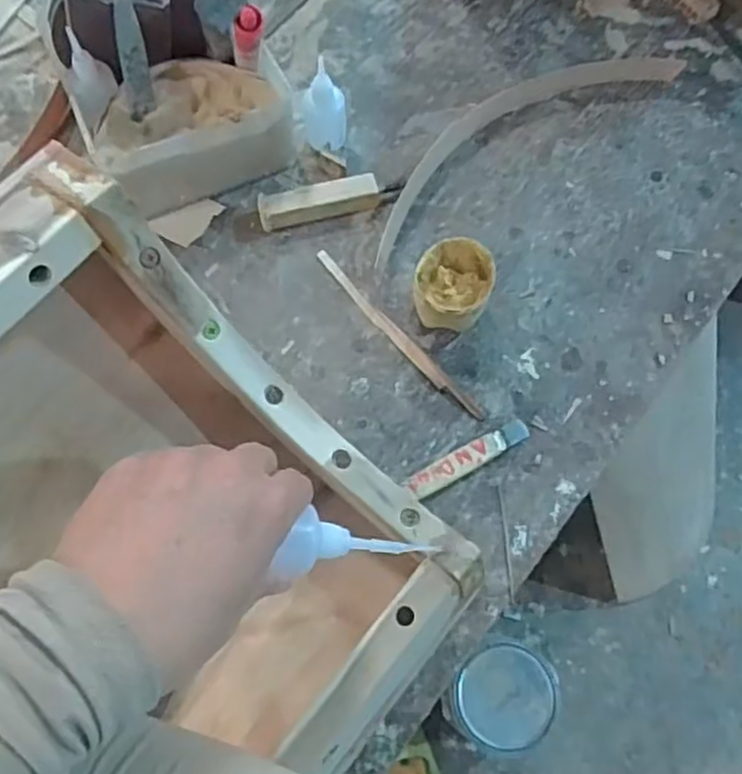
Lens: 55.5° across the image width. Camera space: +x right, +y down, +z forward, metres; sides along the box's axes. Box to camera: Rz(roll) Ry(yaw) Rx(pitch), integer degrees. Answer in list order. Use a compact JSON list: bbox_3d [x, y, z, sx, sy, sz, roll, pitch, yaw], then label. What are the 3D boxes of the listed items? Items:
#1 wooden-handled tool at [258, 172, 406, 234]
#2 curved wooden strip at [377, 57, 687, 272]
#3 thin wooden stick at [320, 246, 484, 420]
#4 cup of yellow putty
[{"bbox_3d":[-0.031,-0.149,0.569,0.116,0.023,0.026,-13,69,-7],"label":"wooden-handled tool"},{"bbox_3d":[0.116,-0.219,0.594,0.321,0.021,0.080,-33,73,-14],"label":"curved wooden strip"},{"bbox_3d":[0.018,-0.041,0.537,0.013,0.005,0.181,-38,75,-16],"label":"thin wooden stick"},{"bbox_3d":[0.059,-0.070,0.523,0.055,0.050,0.060,1,68,-2],"label":"cup of yellow putty"}]

